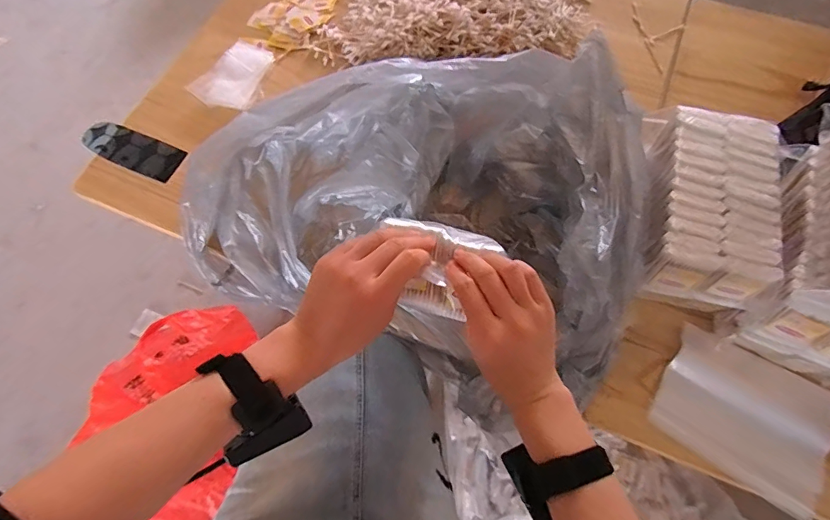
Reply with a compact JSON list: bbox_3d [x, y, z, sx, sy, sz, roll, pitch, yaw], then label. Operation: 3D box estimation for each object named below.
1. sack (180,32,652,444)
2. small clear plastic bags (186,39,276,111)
[{"bbox_3d":[0.012,-0.085,0.552,0.540,0.216,0.417,25,70,11],"label":"sack"},{"bbox_3d":[-0.286,-0.297,0.707,0.102,0.024,0.133,24,70,10],"label":"small clear plastic bags"}]

